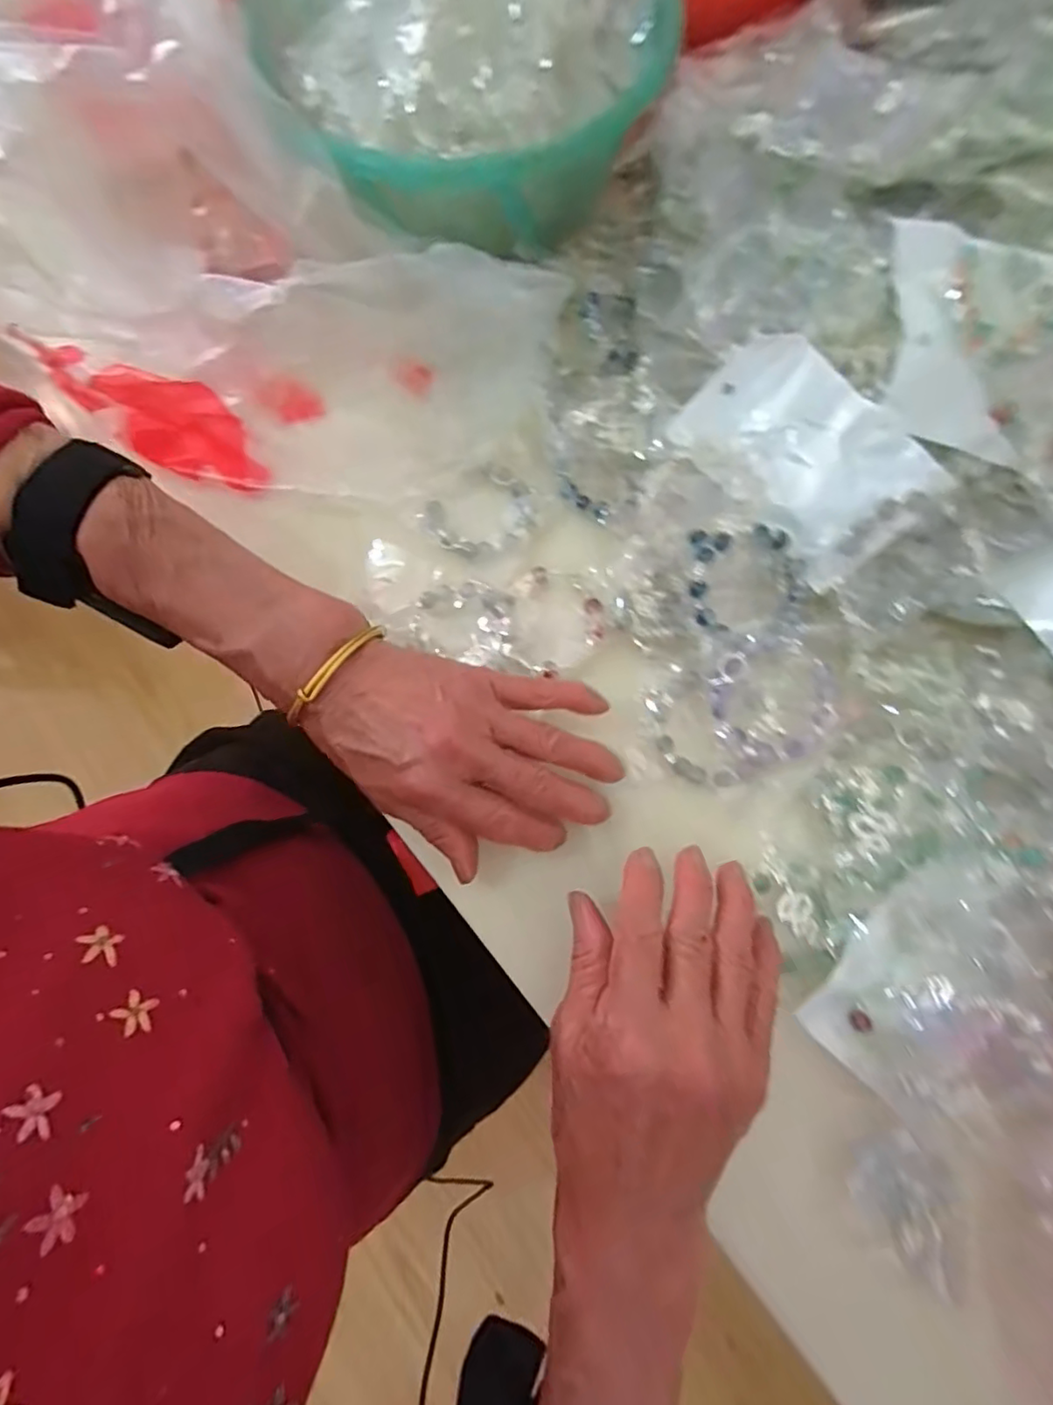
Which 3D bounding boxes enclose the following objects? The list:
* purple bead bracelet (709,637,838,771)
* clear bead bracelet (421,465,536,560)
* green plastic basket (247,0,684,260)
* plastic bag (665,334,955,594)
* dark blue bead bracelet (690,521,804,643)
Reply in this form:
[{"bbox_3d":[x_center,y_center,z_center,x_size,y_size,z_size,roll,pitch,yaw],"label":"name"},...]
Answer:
[{"bbox_3d":[0.124,-0.001,0.291,0.061,0.011,0.060,0,75,0],"label":"purple bead bracelet"},{"bbox_3d":[-0.025,-0.110,0.338,0.059,0.009,0.048,-36,78,-9],"label":"clear bead bracelet"},{"bbox_3d":[-0.036,-0.360,0.318,0.213,0.076,0.223,-10,75,-3],"label":"green plastic basket"},{"bbox_3d":[0.140,-0.127,0.298,0.075,0.018,0.124,-43,79,17],"label":"plastic bag"},{"bbox_3d":[0.114,-0.060,0.301,0.057,0.010,0.059,-5,100,-3],"label":"dark blue bead bracelet"}]

